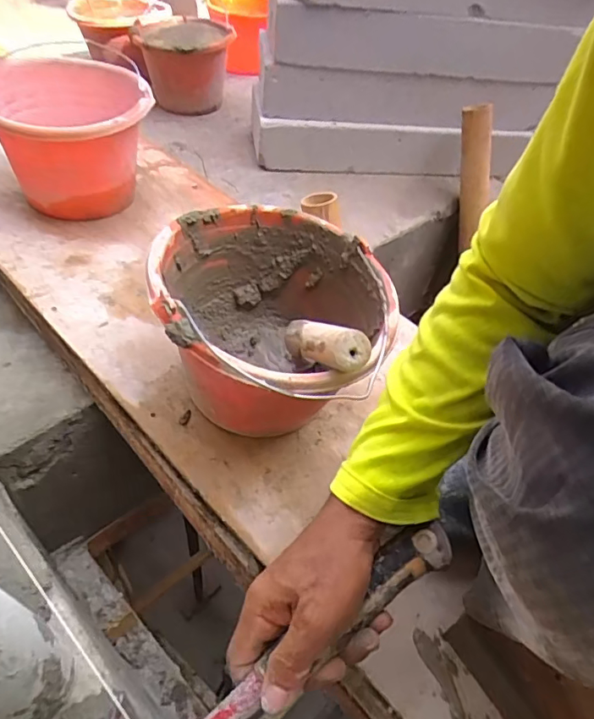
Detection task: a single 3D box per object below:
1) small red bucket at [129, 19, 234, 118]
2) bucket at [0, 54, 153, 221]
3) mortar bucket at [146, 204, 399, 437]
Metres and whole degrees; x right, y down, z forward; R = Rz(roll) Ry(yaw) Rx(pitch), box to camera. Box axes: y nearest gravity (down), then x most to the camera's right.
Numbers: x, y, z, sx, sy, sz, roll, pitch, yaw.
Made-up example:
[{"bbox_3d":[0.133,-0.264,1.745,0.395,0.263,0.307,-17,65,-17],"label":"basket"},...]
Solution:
[{"bbox_3d":[-0.273,-0.708,1.211,0.209,0.161,0.224,-7,50,-13],"label":"small red bucket"},{"bbox_3d":[-0.327,-0.328,0.746,0.210,0.159,0.262,-14,52,-18],"label":"bucket"},{"bbox_3d":[-0.028,-0.034,0.513,0.214,0.178,0.242,2,48,-5],"label":"mortar bucket"}]

